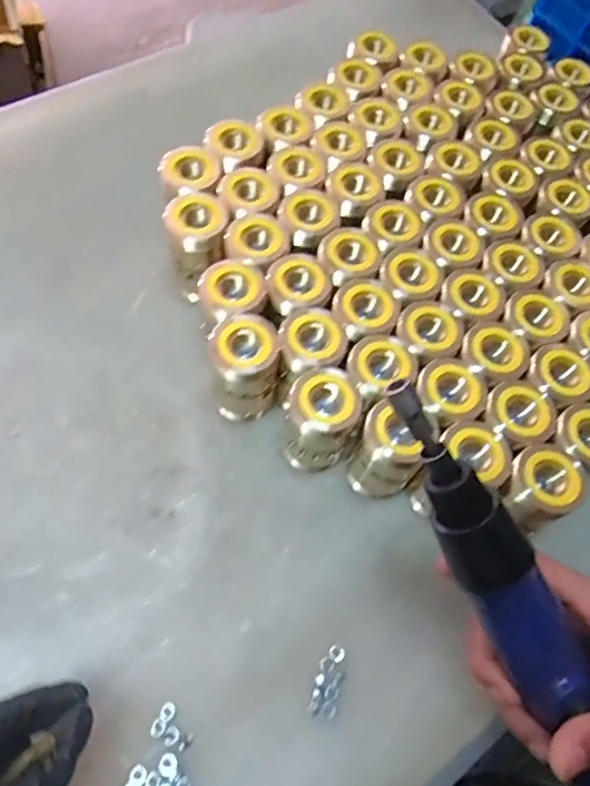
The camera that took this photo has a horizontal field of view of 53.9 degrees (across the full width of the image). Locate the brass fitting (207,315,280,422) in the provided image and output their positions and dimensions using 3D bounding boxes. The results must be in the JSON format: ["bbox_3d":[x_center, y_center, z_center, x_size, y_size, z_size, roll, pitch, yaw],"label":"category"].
[{"bbox_3d":[-0.030,-0.014,0.368,0.040,0.074,0.043,2,65,-4],"label":"brass fitting"}]

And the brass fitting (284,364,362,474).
[{"bbox_3d":[0.015,0.018,0.357,0.040,0.069,0.040,2,65,-4],"label":"brass fitting"}]

